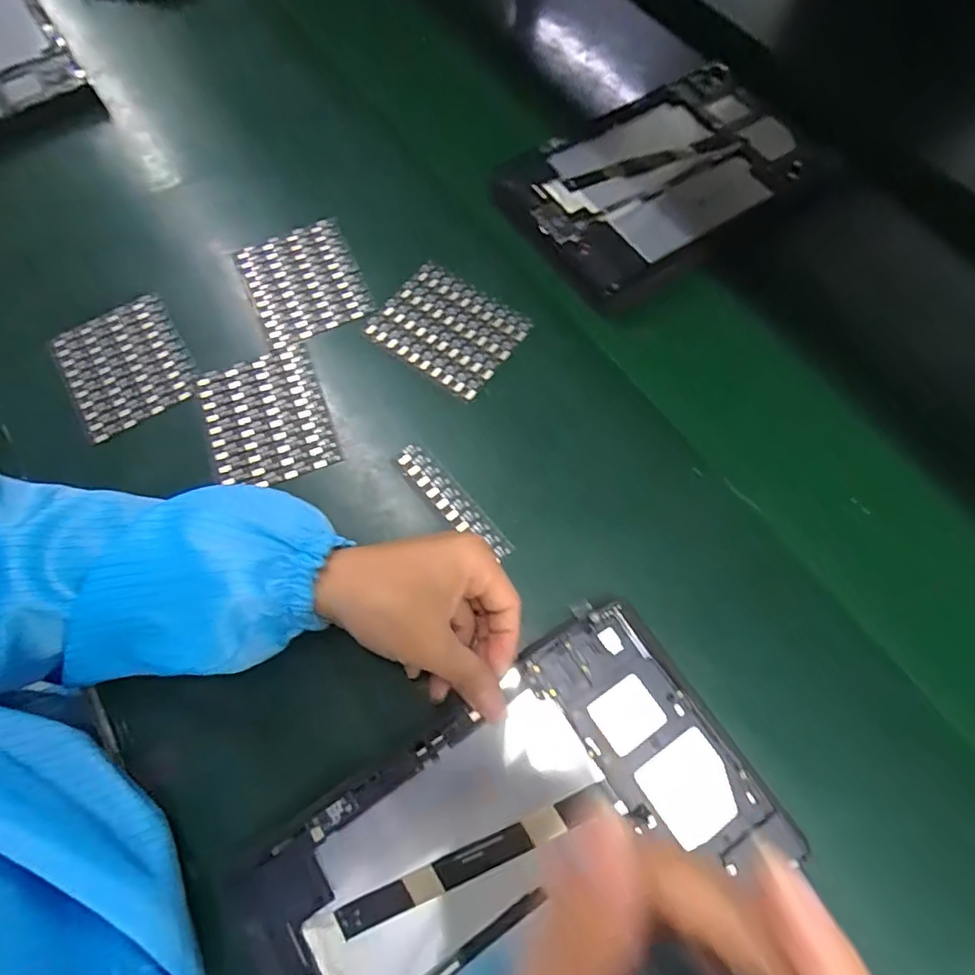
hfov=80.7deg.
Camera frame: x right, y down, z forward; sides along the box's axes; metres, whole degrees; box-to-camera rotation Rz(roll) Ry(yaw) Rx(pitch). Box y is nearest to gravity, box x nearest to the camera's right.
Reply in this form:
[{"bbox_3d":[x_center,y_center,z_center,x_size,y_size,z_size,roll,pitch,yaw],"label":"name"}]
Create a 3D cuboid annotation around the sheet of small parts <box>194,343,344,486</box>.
[{"bbox_3d":[-0.157,-0.049,0.405,0.082,0.006,0.102,-21,69,-6],"label":"sheet of small parts"}]

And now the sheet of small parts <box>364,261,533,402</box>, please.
[{"bbox_3d":[-0.029,-0.120,0.430,0.101,0.004,0.082,35,73,15],"label":"sheet of small parts"}]

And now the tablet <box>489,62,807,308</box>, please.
[{"bbox_3d":[0.144,-0.260,0.472,0.260,0.015,0.159,-34,71,-14],"label":"tablet"}]

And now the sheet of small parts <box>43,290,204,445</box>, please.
[{"bbox_3d":[-0.267,-0.090,0.423,0.084,0.008,0.099,-31,70,-10],"label":"sheet of small parts"}]

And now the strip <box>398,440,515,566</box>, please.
[{"bbox_3d":[-0.023,0.009,0.373,0.021,0.004,0.100,-39,72,-13],"label":"strip"}]

